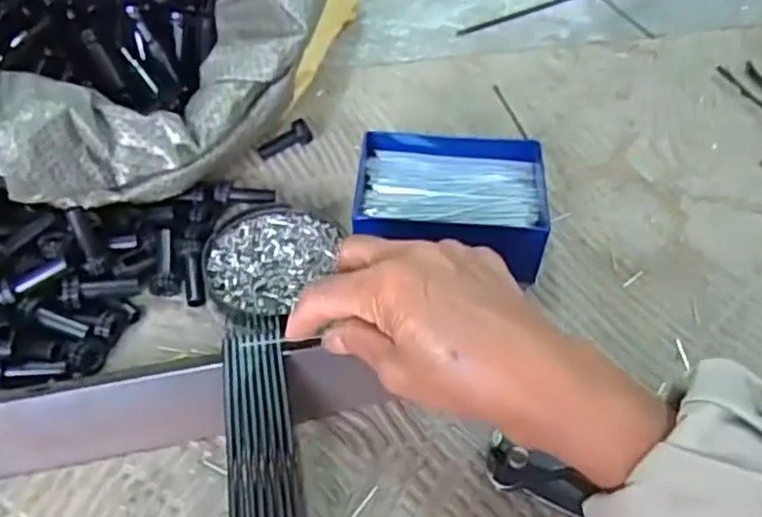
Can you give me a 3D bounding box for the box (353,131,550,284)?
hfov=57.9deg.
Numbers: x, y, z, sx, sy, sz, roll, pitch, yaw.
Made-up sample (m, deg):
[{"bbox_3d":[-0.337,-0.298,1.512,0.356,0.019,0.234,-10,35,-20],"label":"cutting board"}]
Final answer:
[{"bbox_3d":[0.041,-0.029,0.411,0.109,0.045,0.085,4,50,3],"label":"box"}]

